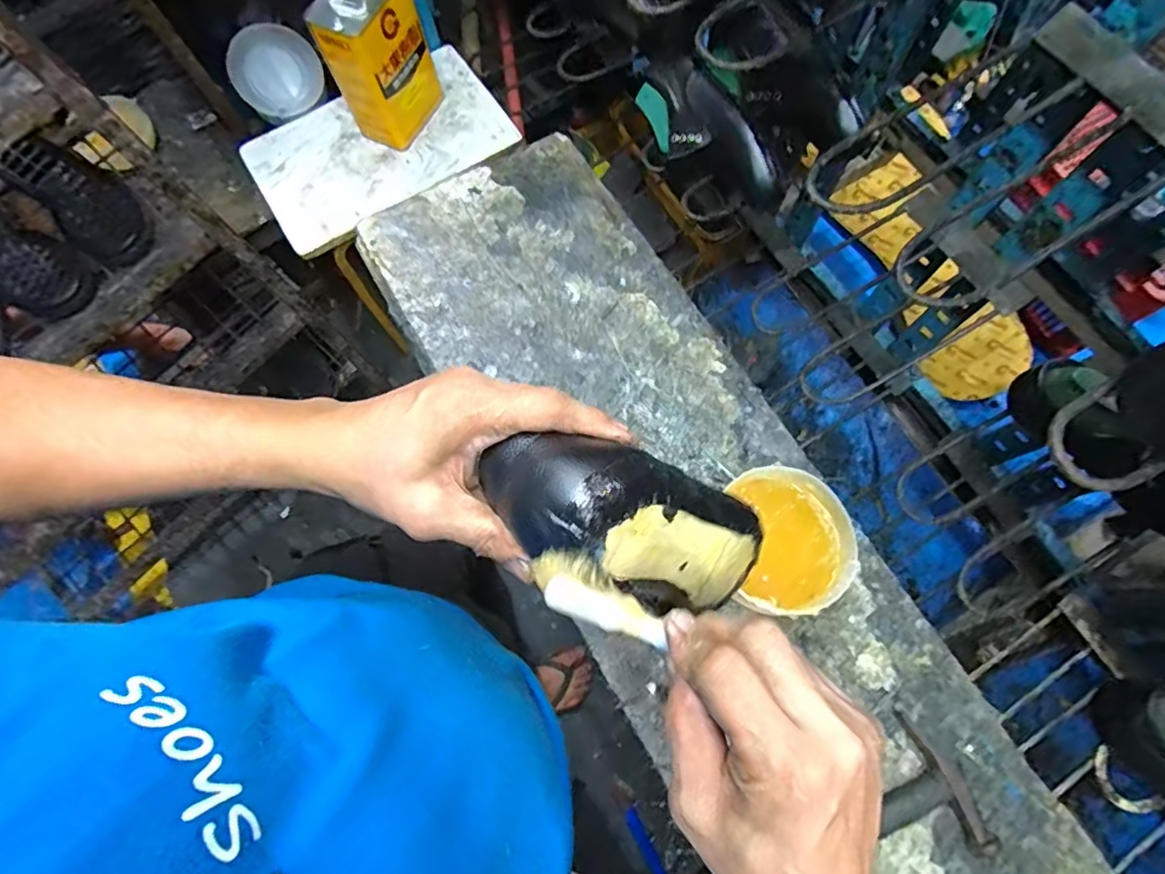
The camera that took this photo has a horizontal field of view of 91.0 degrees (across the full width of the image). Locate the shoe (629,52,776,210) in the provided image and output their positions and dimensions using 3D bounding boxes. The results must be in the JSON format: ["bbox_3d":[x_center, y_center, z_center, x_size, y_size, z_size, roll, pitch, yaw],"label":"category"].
[{"bbox_3d":[0.152,-0.403,0.771,0.077,0.096,0.257,-28,74,-7],"label":"shoe"}]

